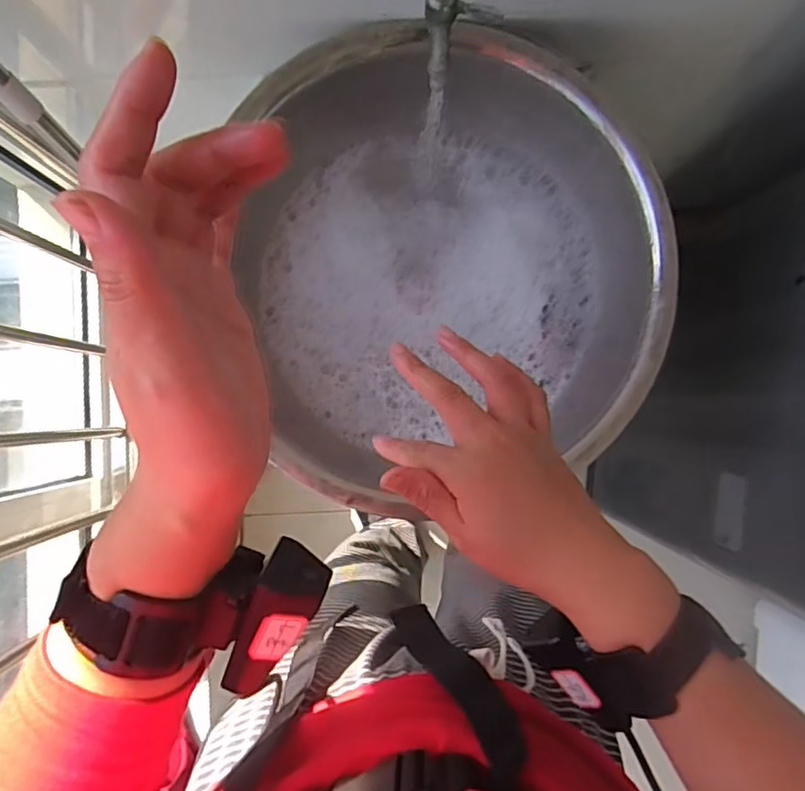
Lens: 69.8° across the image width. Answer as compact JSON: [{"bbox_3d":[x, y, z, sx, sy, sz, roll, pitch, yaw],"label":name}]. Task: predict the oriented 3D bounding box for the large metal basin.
[{"bbox_3d":[0.051,-0.163,0.724,0.499,0.148,0.505,0,89,-2],"label":"large metal basin"}]

